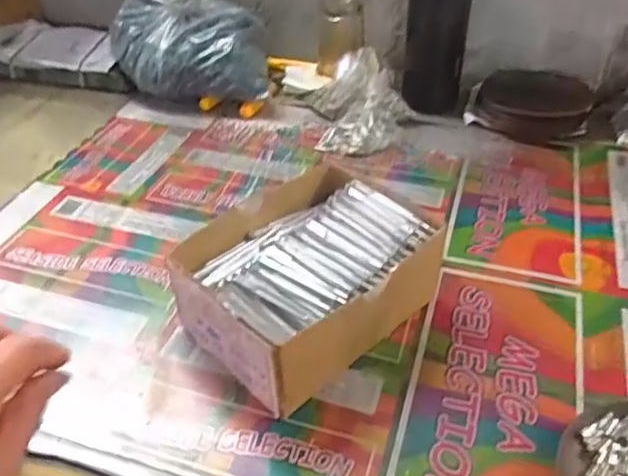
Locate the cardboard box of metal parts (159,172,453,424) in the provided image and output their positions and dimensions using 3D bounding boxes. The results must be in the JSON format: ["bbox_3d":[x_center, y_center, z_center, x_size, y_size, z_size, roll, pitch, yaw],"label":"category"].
[{"bbox_3d":[-0.005,0.029,0.421,0.157,0.069,0.122,-32,49,-32],"label":"cardboard box of metal parts"}]

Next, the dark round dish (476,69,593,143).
[{"bbox_3d":[0.240,-0.146,0.652,0.112,0.036,0.111,-1,40,1],"label":"dark round dish"}]

